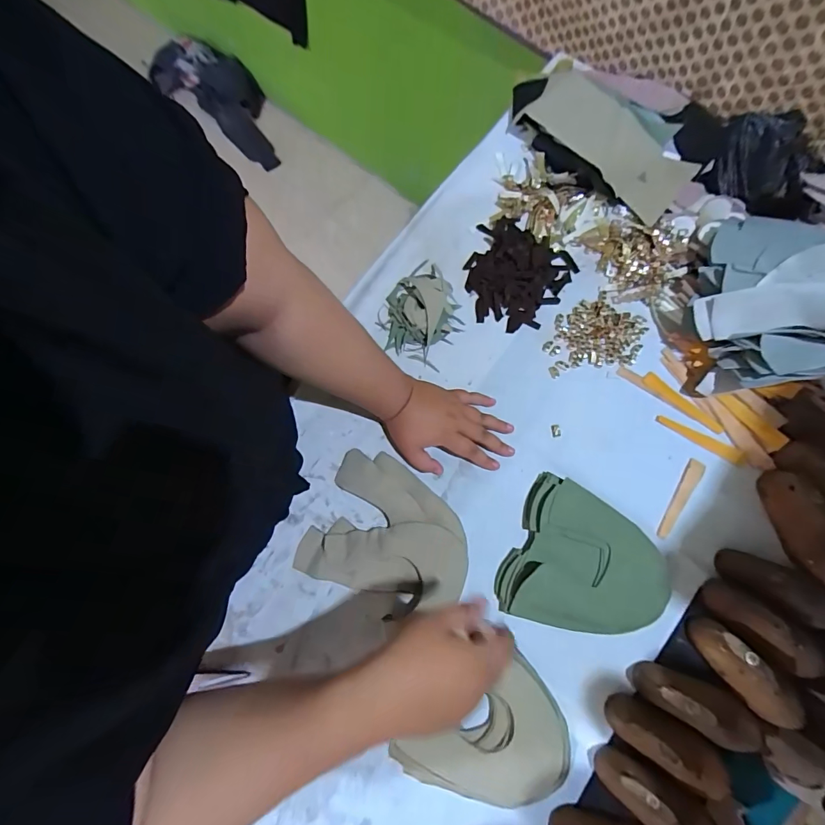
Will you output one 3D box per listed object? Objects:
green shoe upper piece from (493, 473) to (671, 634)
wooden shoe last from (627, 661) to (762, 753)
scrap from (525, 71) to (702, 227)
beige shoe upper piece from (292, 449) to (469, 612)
[{"bbox_3d":[0.206,0.182,0.497,0.172,0.028,0.163,23,77,8],"label":"green shoe upper piece"},{"bbox_3d":[0.314,0.317,0.442,0.136,0.052,0.046,27,78,9],"label":"wooden shoe last"},{"bbox_3d":[0.306,-0.419,0.649,0.128,0.032,0.268,-45,79,2],"label":"scrap"},{"bbox_3d":[-0.028,0.144,0.520,0.198,0.019,0.159,14,76,6],"label":"beige shoe upper piece"}]

